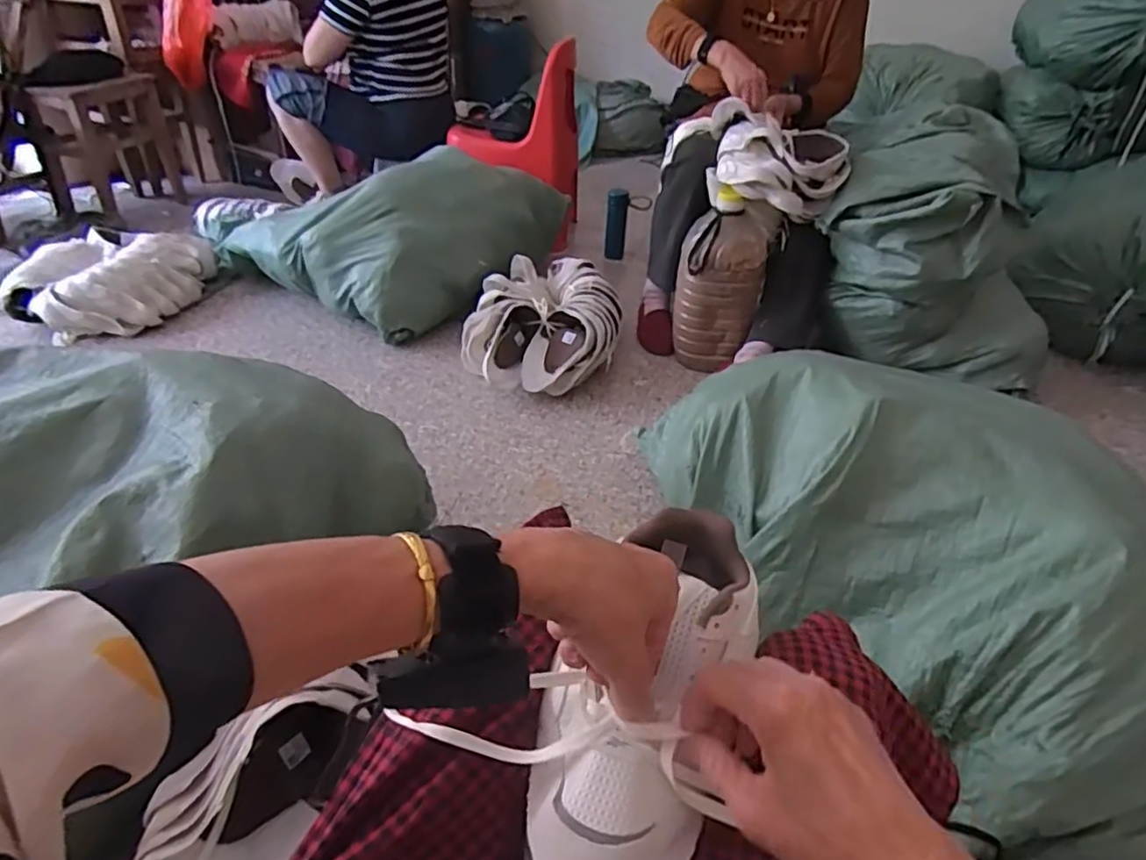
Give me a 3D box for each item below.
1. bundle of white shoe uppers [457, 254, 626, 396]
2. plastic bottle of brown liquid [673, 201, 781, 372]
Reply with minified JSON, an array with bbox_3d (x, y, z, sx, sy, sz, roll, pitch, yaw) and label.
[{"bbox_3d":[-0.060,-0.254,1.551,0.329,0.154,0.374,8,37,6],"label":"bundle of white shoe uppers"},{"bbox_3d":[0.342,-0.329,1.525,0.200,0.347,0.170,10,37,8],"label":"plastic bottle of brown liquid"}]

